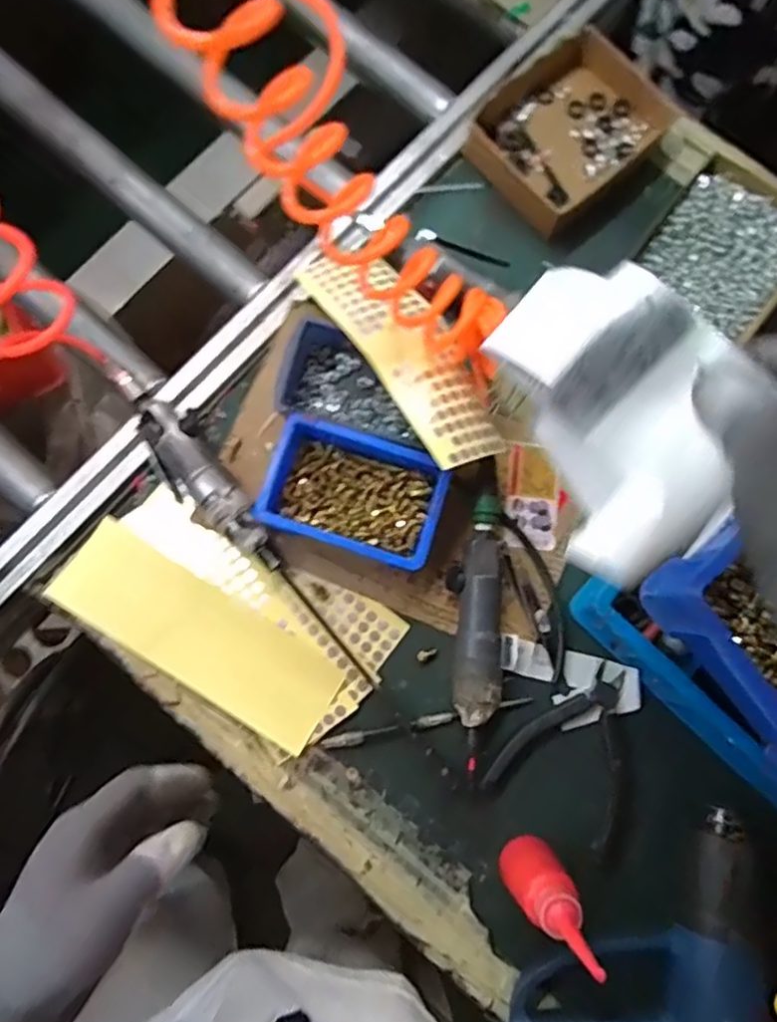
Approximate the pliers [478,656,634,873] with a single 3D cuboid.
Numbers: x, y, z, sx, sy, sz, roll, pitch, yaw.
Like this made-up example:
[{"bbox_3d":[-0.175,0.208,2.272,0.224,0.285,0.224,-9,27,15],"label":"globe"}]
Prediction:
[{"bbox_3d":[0.168,0.206,0.575,0.124,0.012,0.141,29,81,4],"label":"pliers"}]

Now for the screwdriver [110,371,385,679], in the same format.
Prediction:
[{"bbox_3d":[-0.137,0.007,0.592,0.053,0.047,0.352,-37,83,-7],"label":"screwdriver"}]

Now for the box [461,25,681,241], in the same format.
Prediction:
[{"bbox_3d":[0.187,-0.387,0.680,0.147,0.046,0.214,43,81,7],"label":"box"}]

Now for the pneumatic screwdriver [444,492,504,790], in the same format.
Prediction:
[{"bbox_3d":[0.081,0.103,0.579,0.051,0.039,0.228,-1,80,-1],"label":"pneumatic screwdriver"}]

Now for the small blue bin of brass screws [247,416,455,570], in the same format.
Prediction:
[{"bbox_3d":[-0.028,-0.015,0.593,0.149,0.062,0.100,17,80,2],"label":"small blue bin of brass screws"}]

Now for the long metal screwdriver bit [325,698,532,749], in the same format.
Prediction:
[{"bbox_3d":[0.035,0.183,0.577,0.185,0.007,0.010,-12,79,-3],"label":"long metal screwdriver bit"}]

